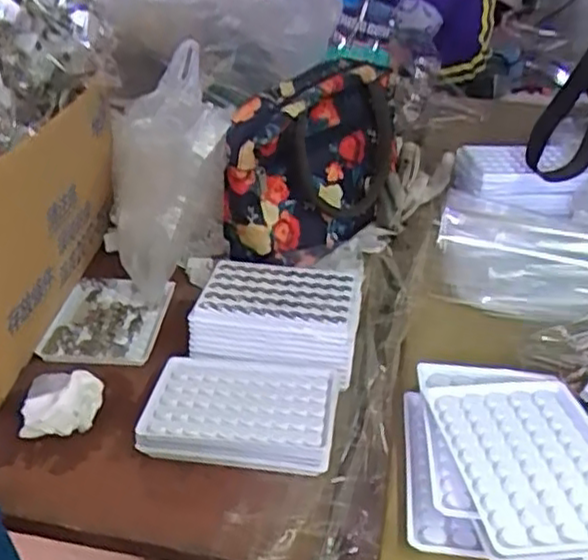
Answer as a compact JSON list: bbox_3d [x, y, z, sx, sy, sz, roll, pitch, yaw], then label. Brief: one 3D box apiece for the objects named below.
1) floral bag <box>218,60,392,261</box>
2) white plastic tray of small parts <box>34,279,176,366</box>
[{"bbox_3d":[0.020,-0.120,0.706,0.101,0.139,0.228,12,30,22],"label":"floral bag"},{"bbox_3d":[-0.164,0.035,0.635,0.094,0.012,0.124,2,27,3],"label":"white plastic tray of small parts"}]

